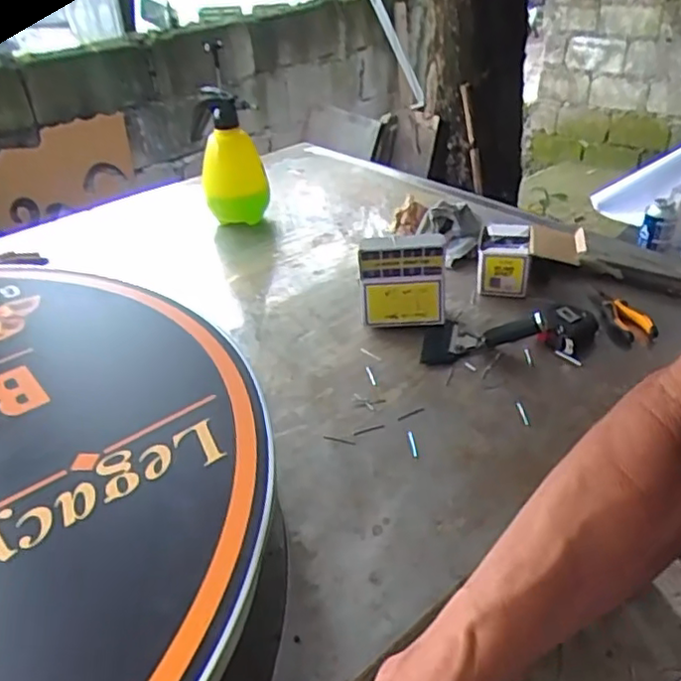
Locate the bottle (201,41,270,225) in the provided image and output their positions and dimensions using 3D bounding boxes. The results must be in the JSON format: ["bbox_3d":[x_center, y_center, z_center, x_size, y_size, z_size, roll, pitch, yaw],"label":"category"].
[{"bbox_3d":[-0.222,-0.396,1.308,0.129,0.353,0.106,-8,35,-7],"label":"bottle"}]

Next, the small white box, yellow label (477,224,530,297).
[{"bbox_3d":[0.279,-0.139,1.123,0.085,0.082,0.126,3,35,10],"label":"small white box, yellow label"}]

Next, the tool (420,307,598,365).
[{"bbox_3d":[0.249,-0.015,0.961,0.259,0.053,0.108,-1,34,4],"label":"tool"}]

